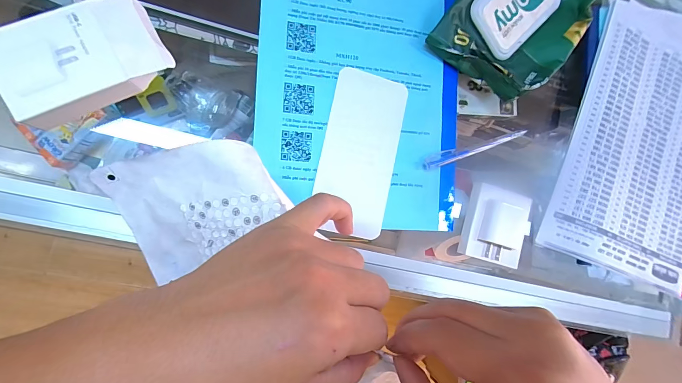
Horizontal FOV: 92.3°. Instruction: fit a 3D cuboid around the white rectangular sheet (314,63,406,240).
[{"bbox_3d":[0.019,-0.038,0.321,0.073,0.005,0.158,13,84,-13],"label":"white rectangular sheet"}]

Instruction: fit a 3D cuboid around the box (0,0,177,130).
[{"bbox_3d":[-0.198,-0.101,0.252,0.112,0.025,0.075,-27,94,-13],"label":"box"}]

